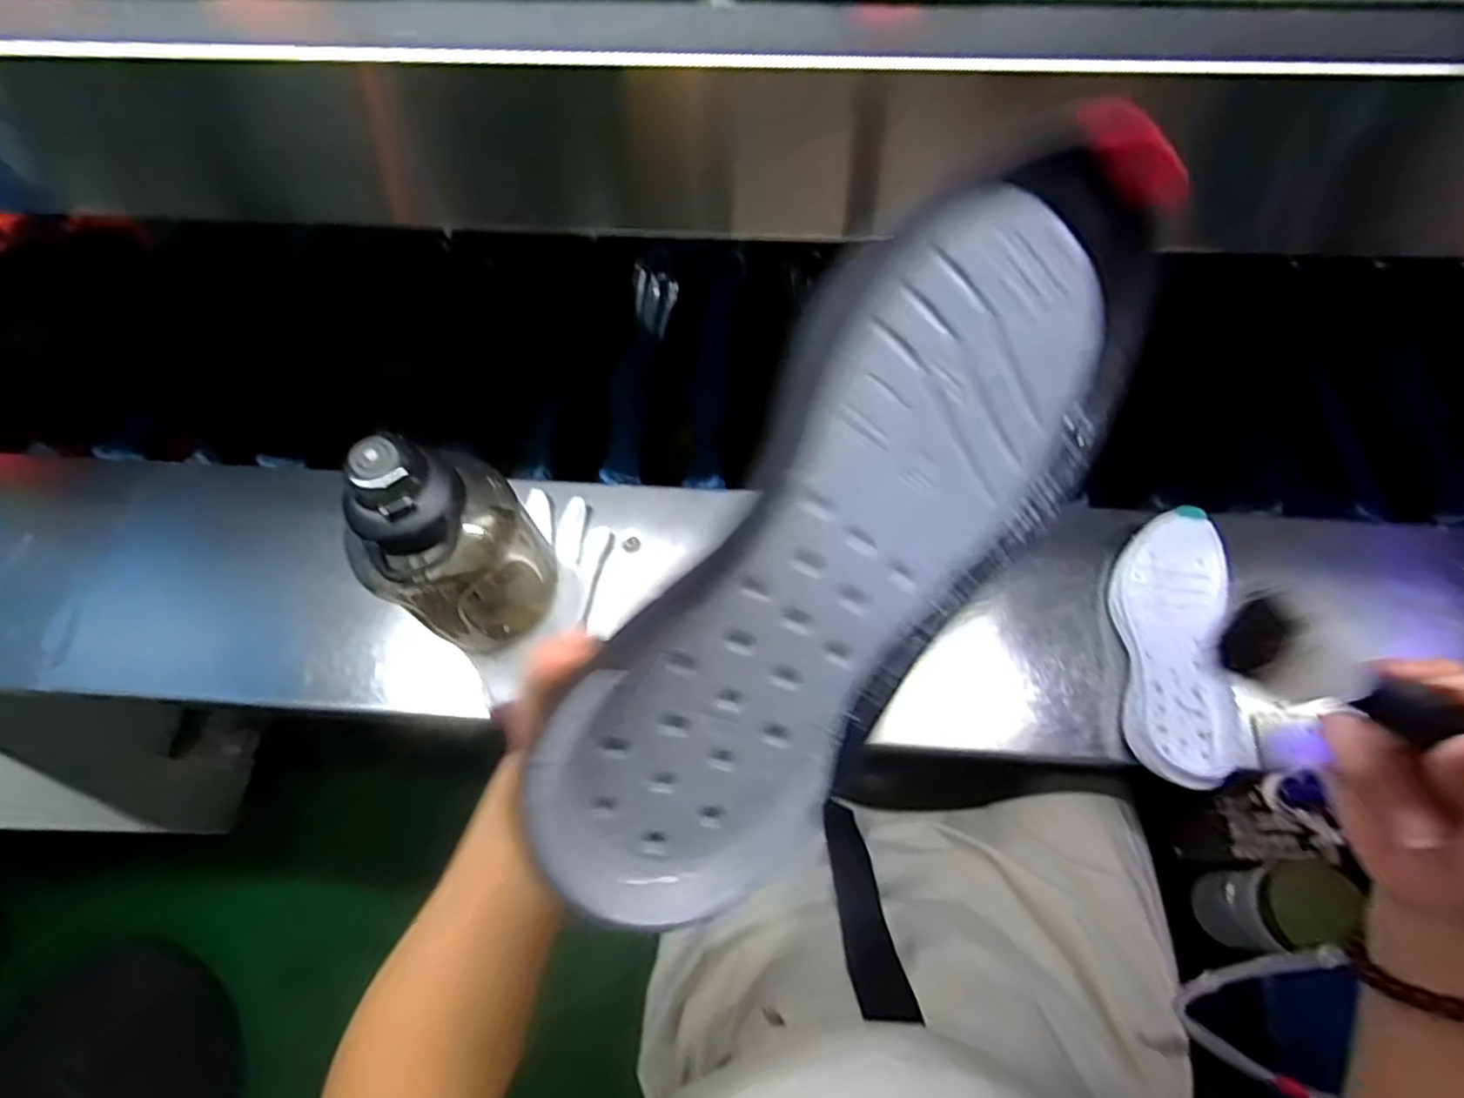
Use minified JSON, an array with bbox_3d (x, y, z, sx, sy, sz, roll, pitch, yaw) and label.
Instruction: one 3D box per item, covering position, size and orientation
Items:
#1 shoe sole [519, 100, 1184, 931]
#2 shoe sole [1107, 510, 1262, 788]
[{"bbox_3d":[0.045,-0.002,0.250,0.121,0.042,0.315,40,87,-14],"label":"shoe sole"},{"bbox_3d":[0.382,0.079,0.592,0.093,0.050,0.239,6,69,4],"label":"shoe sole"}]

